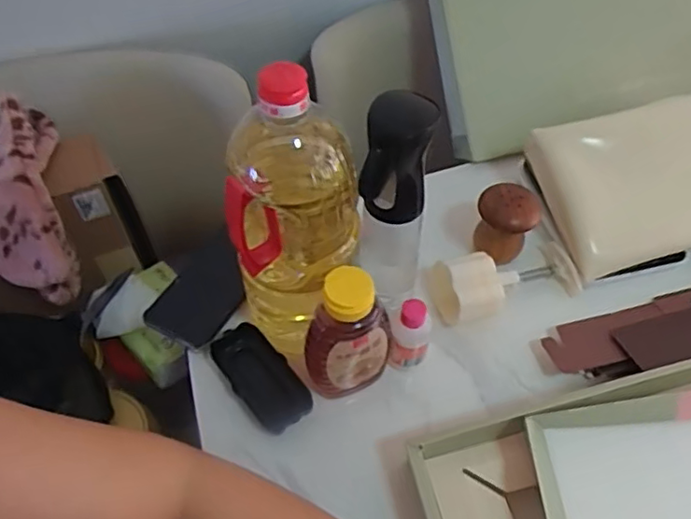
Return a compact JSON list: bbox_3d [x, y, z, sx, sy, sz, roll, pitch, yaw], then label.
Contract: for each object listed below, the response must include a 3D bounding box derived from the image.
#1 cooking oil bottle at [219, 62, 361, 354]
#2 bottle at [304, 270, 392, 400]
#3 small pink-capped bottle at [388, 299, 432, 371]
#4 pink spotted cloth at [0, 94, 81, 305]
[{"bbox_3d":[-0.042,-0.031,0.509,0.104,0.269,0.104,-1,55,-1],"label":"cooking oil bottle"},{"bbox_3d":[0.002,0.069,0.534,0.072,0.153,0.048,-33,61,-21],"label":"bottle"},{"bbox_3d":[0.058,0.074,0.572,0.038,0.086,0.034,8,56,6],"label":"small pink-capped bottle"},{"bbox_3d":[-0.359,-0.067,0.682,0.087,0.075,0.232,-11,86,-8],"label":"pink spotted cloth"}]

